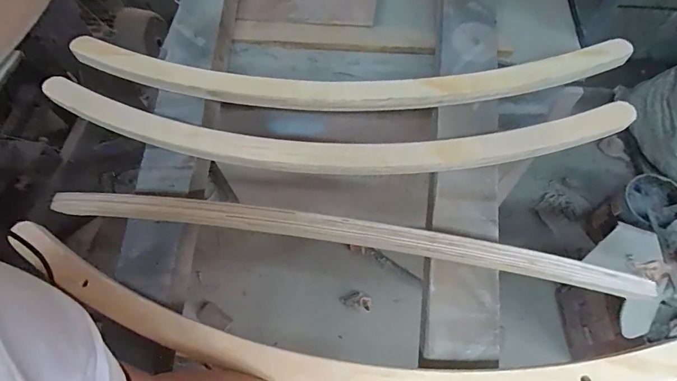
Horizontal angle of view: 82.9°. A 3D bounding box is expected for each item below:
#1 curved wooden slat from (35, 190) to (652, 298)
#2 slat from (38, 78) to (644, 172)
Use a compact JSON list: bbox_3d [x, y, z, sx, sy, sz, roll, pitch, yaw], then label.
[{"bbox_3d":[-0.008,0.059,0.502,0.827,0.107,0.029,7,65,7],"label":"curved wooden slat"},{"bbox_3d":[-0.025,-0.087,0.564,0.857,0.026,0.128,3,64,5],"label":"slat"}]

